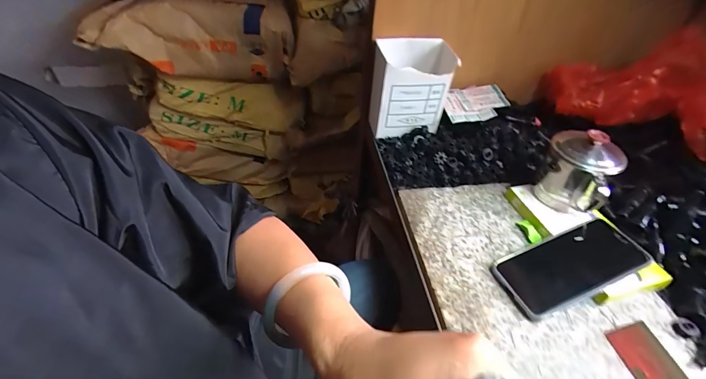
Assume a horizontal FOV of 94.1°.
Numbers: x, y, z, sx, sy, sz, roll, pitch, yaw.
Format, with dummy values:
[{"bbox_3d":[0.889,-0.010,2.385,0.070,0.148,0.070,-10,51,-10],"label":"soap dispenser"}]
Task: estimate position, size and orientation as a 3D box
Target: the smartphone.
[{"bbox_3d":[0.246,0.087,0.377,0.158,0.012,0.074,-21,44,-8],"label":"smartphone"}]

